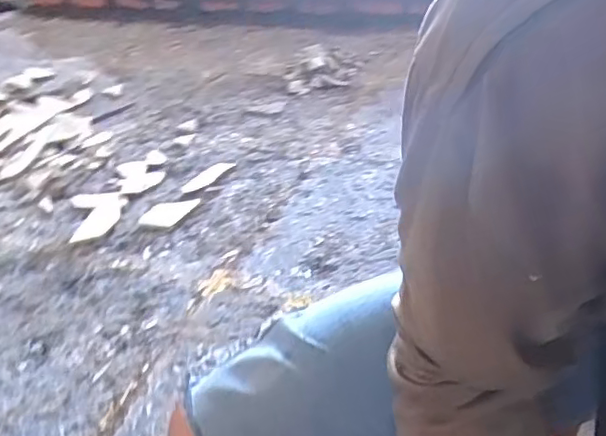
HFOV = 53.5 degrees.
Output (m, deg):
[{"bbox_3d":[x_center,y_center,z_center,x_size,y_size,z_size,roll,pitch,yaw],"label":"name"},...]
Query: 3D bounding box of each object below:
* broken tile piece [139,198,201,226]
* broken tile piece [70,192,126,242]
[{"bbox_3d":[-0.267,-0.017,1.218,0.068,0.018,0.119,18,38,33],"label":"broken tile piece"},{"bbox_3d":[-0.424,-0.016,1.243,0.106,0.008,0.194,-13,32,-12],"label":"broken tile piece"}]

